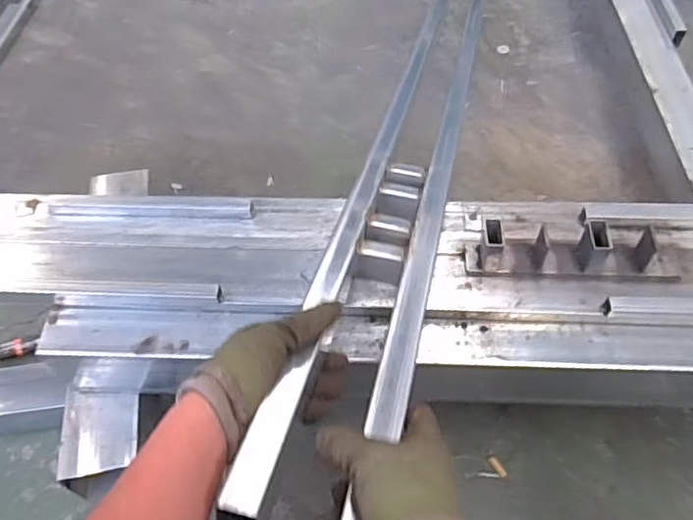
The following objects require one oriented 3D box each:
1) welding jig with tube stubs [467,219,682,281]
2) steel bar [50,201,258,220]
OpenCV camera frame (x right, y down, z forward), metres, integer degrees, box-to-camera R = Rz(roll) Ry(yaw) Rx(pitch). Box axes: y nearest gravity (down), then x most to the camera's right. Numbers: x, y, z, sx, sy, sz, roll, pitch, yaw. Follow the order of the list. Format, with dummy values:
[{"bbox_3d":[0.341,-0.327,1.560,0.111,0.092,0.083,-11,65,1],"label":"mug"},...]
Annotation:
[{"bbox_3d":[0.268,-0.023,0.714,0.247,0.055,0.083,2,57,5],"label":"welding jig with tube stubs"},{"bbox_3d":[-0.251,-0.067,0.787,0.261,0.018,0.026,0,57,3],"label":"steel bar"}]

